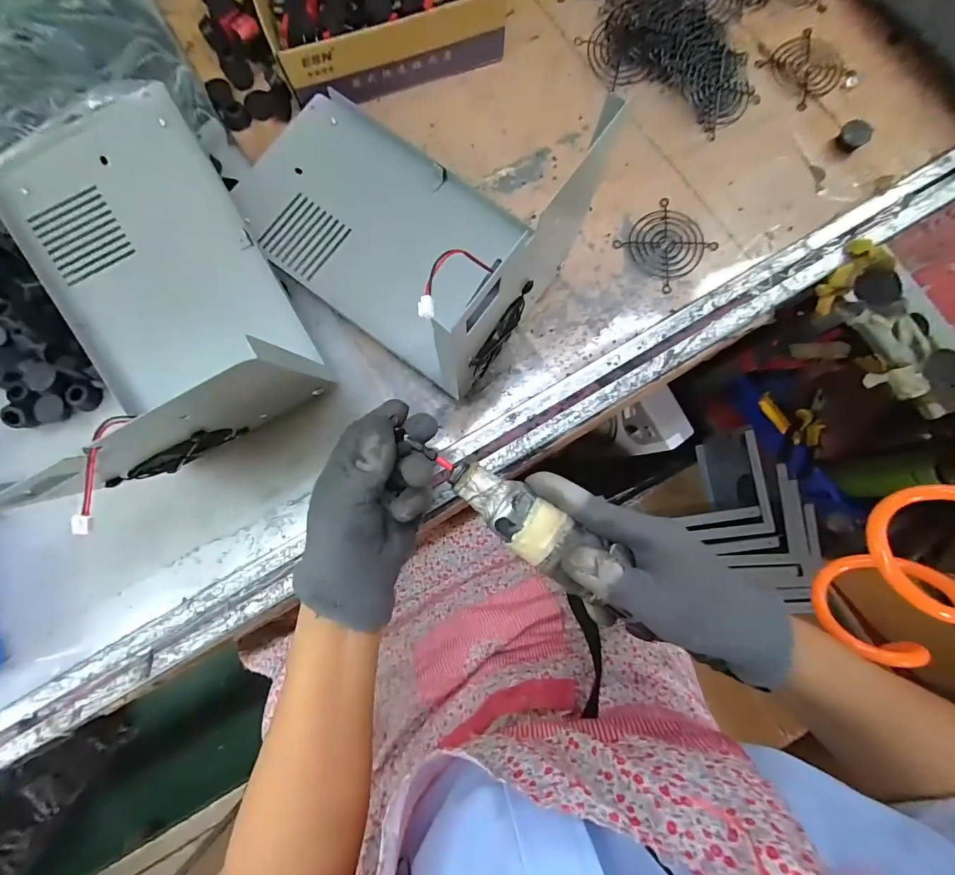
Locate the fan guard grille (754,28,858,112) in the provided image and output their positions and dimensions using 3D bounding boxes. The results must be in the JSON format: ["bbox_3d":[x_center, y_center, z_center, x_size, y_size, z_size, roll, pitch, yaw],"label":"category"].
[{"bbox_3d":[0.311,-0.347,0.397,0.057,0.010,0.071,-33,82,-3],"label":"fan guard grille"}]

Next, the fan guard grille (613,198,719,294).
[{"bbox_3d":[0.168,-0.172,0.377,0.062,0.005,0.064,-42,83,-4],"label":"fan guard grille"}]

